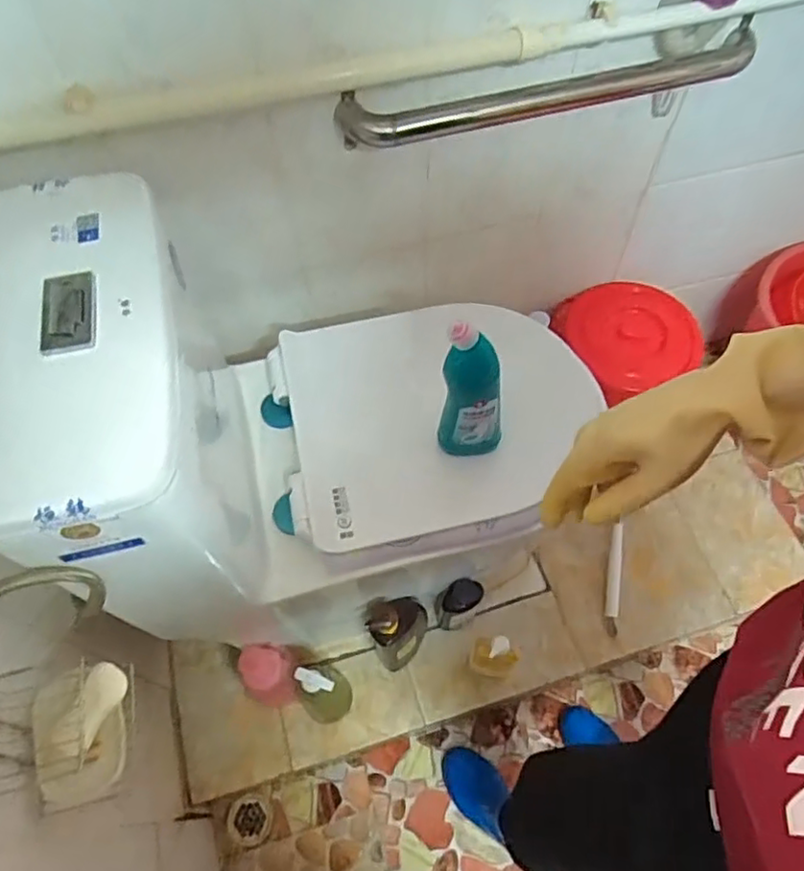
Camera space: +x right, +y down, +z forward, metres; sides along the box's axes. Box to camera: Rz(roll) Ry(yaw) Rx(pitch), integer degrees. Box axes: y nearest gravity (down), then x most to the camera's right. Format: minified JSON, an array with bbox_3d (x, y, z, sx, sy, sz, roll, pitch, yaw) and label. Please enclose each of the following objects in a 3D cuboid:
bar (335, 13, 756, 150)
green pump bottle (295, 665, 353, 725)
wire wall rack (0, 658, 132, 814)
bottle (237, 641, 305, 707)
[{"bbox_3d":[0.204,-0.443,0.819,0.581,0.059,0.055,-17,62,-9],"label":"bar"},{"bbox_3d":[-0.124,0.402,1.029,0.069,0.243,0.089,10,61,6],"label":"green pump bottle"},{"bbox_3d":[-0.319,0.274,0.594,0.097,0.139,0.120,-10,61,-5],"label":"wire wall rack"},{"bbox_3d":[-0.207,0.388,1.044,0.076,0.243,0.080,-8,61,-4],"label":"bottle"}]

